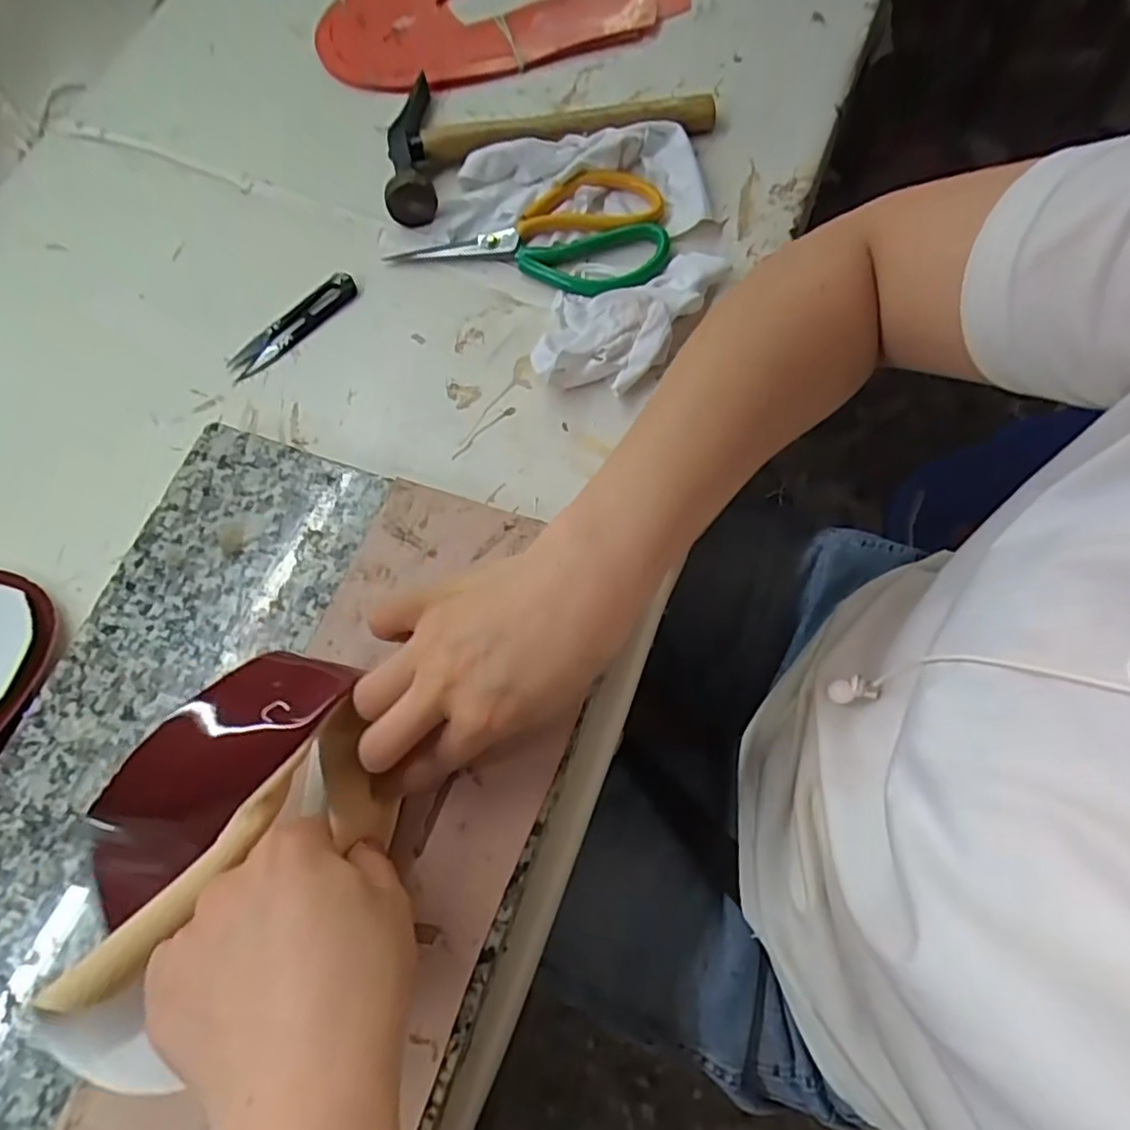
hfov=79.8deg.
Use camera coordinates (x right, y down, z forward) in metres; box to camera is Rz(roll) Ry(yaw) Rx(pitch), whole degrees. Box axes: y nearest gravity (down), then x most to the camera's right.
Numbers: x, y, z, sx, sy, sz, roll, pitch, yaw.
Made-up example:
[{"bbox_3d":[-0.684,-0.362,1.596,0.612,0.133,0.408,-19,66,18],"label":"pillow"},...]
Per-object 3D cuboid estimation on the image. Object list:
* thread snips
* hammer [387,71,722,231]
[{"bbox_3d":[-0.184,-0.163,0.454,0.099,0.014,0.025,-43,72,-11],"label":"thread snips"},{"bbox_3d":[-0.021,-0.329,0.488,0.239,0.027,0.115,-19,69,-2],"label":"hammer"}]

